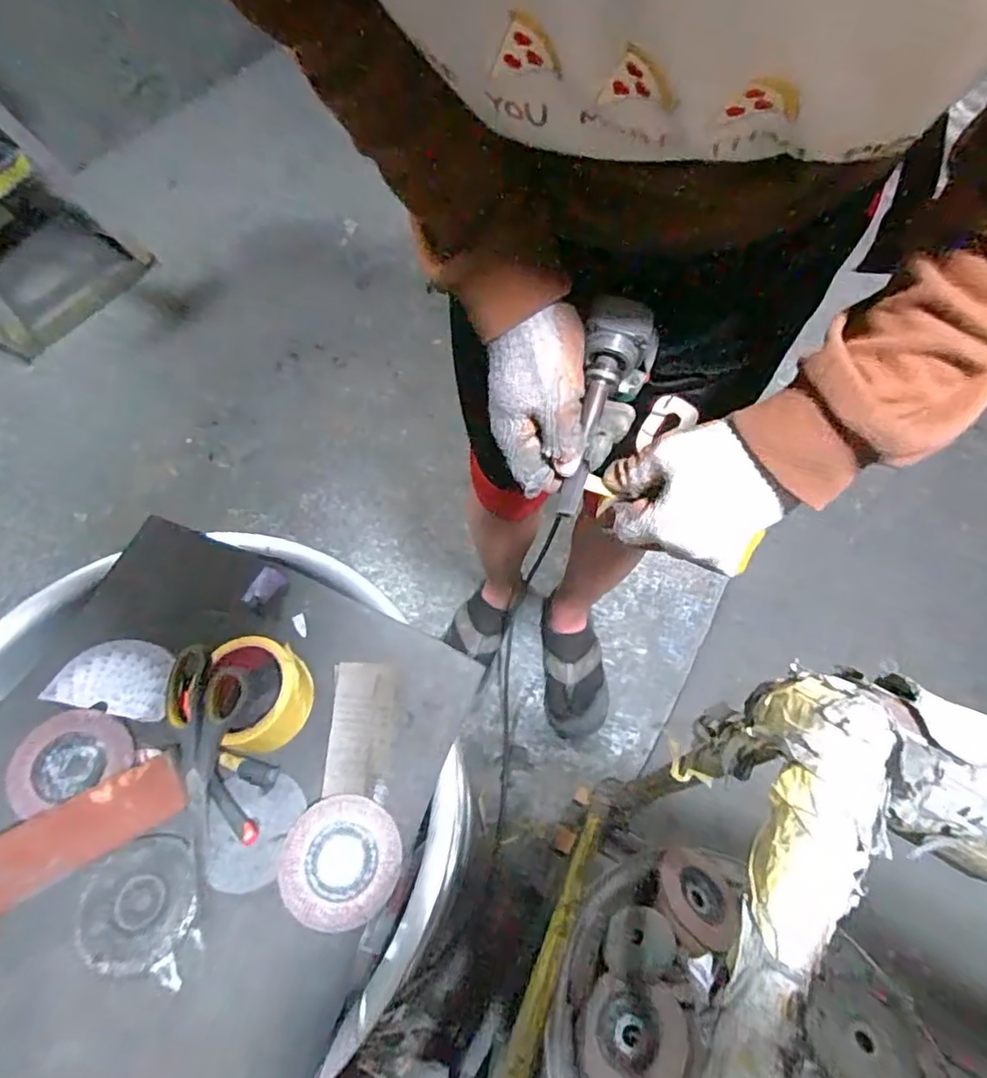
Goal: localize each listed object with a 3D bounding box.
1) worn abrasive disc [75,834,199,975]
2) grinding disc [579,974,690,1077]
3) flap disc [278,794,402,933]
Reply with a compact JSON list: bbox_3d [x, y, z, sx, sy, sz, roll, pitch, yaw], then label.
[{"bbox_3d":[-0.274,0.281,0.444,0.082,0.009,0.088,2,60,1],"label":"worn abrasive disc"},{"bbox_3d":[0.118,0.424,0.484,0.088,0.004,0.082,-11,40,23],"label":"grinding disc"},{"bbox_3d":[-0.123,0.258,0.461,0.091,0.015,0.091,5,60,-16],"label":"flap disc"}]

